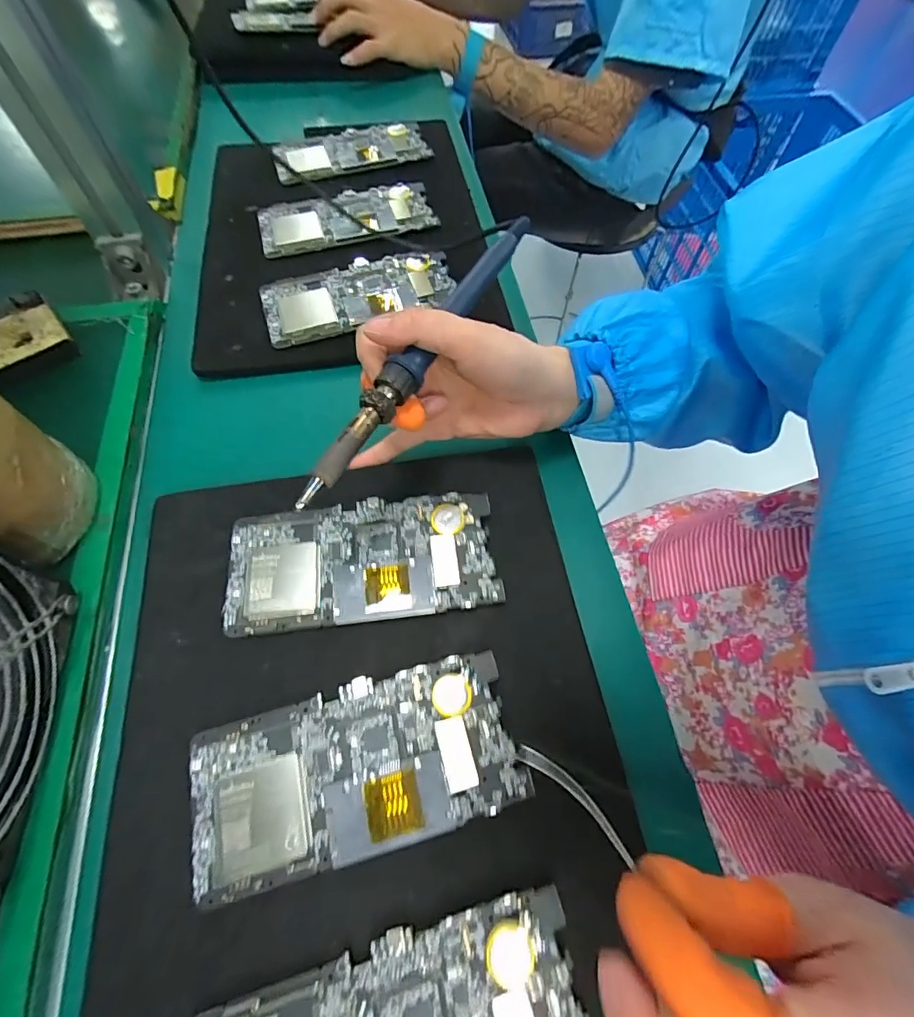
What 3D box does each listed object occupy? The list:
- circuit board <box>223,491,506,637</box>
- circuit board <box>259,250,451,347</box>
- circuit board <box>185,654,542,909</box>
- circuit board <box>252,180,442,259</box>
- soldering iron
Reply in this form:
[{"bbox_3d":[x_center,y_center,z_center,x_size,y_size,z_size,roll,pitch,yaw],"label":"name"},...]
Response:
[{"bbox_3d":[-0.056,0.029,0.276,0.152,0.006,0.073,-7,63,-4],"label":"circuit board"},{"bbox_3d":[-0.079,-0.176,0.379,0.151,0.007,0.070,-21,65,-10],"label":"circuit board"},{"bbox_3d":[-0.048,0.124,0.226,0.152,0.006,0.072,-13,64,-7],"label":"circuit board"},{"bbox_3d":[-0.101,-0.267,0.423,0.154,0.010,0.074,-13,64,-7],"label":"circuit board"},{"bbox_3d":[-0.015,-0.091,0.255,0.017,0.013,0.223,26,65,13],"label":"soldering iron"}]

